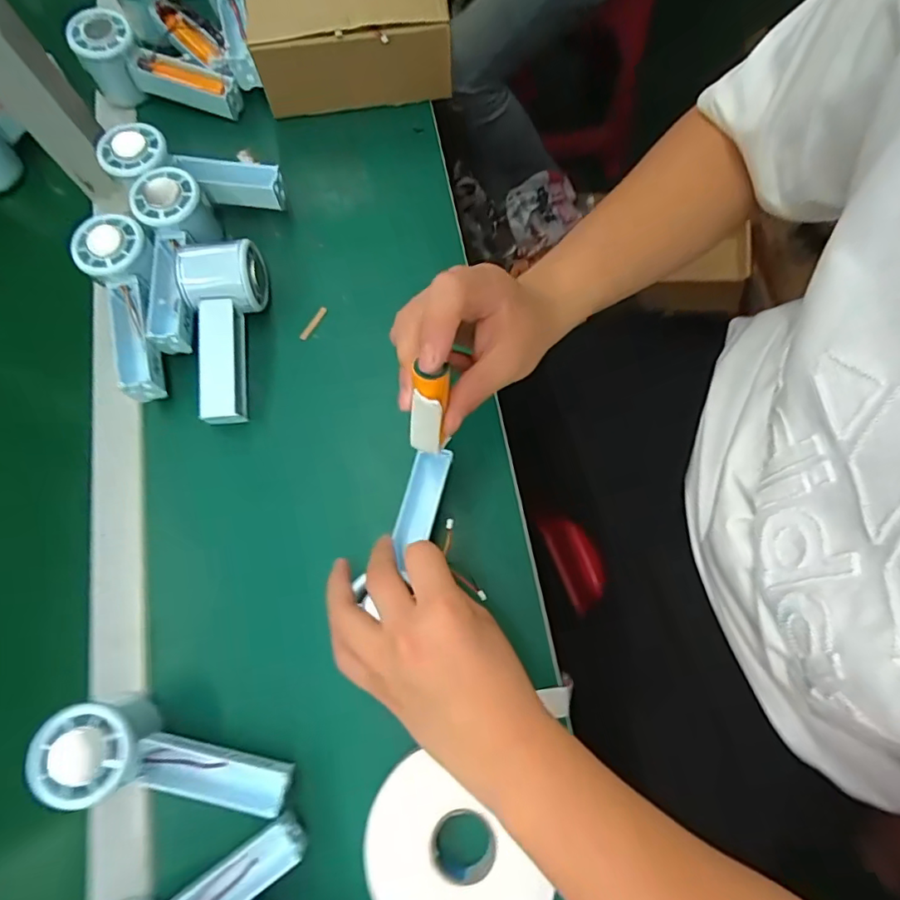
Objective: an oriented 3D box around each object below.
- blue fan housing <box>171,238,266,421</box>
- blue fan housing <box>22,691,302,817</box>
[{"bbox_3d":[-0.181,-0.097,0.446,0.066,0.049,0.144,-12,74,-2],"label":"blue fan housing"},{"bbox_3d":[-0.182,0.211,0.355,0.149,0.063,0.053,18,75,6],"label":"blue fan housing"}]

